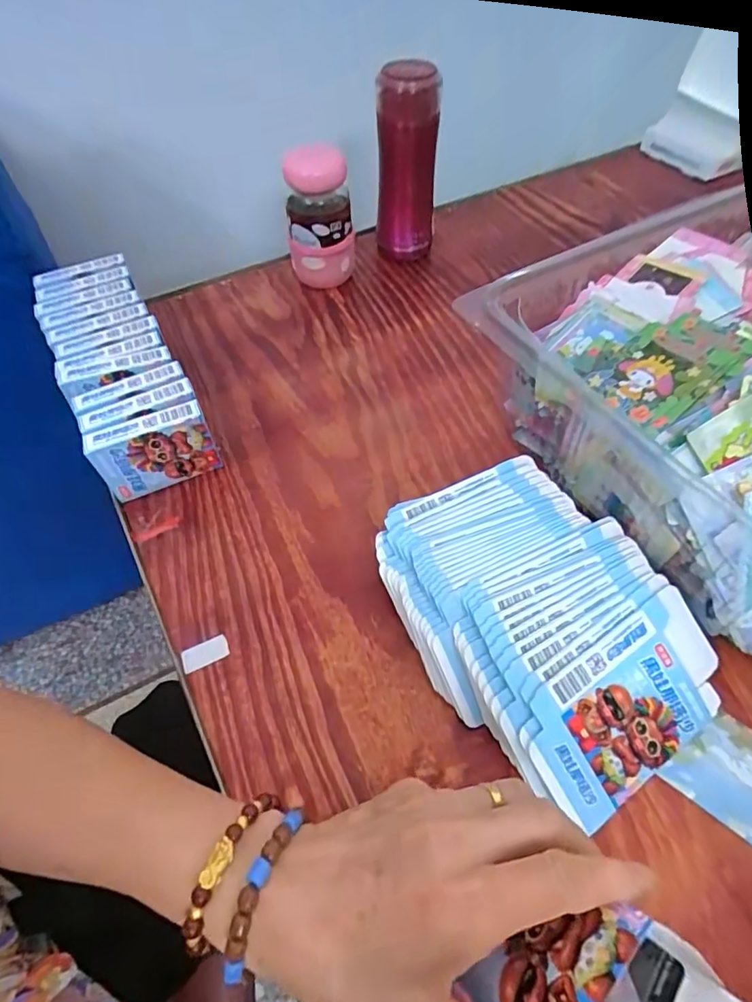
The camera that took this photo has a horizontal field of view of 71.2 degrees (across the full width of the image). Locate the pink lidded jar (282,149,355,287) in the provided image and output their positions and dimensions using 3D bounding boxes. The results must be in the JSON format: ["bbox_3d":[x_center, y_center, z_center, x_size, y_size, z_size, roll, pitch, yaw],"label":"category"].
[{"bbox_3d":[-0.063,-0.316,0.581,0.071,0.143,0.072,-2,54,1],"label":"pink lidded jar"}]

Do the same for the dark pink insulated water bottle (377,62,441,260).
[{"bbox_3d":[0.035,-0.351,0.574,0.065,0.188,0.059,-4,54,-1],"label":"dark pink insulated water bottle"}]

